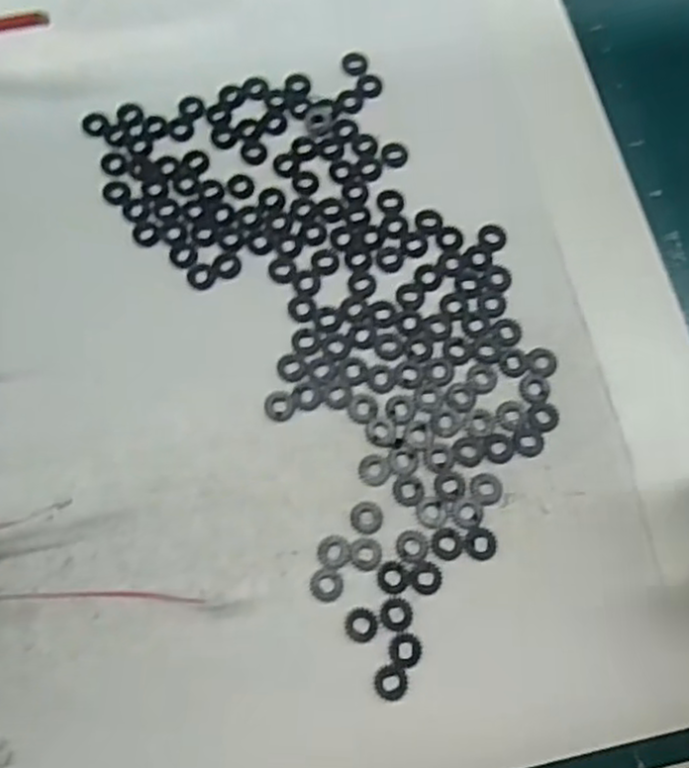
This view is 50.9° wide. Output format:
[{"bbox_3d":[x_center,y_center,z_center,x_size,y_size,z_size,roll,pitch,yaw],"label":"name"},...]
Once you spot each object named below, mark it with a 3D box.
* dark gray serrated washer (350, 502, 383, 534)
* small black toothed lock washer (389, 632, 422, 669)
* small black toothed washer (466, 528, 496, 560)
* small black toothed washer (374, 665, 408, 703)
[{"bbox_3d":[0.007,0.043,0.236,0.011,0.004,0.011,1,74,1],"label":"dark gray serrated washer"},{"bbox_3d":[0.019,0.082,0.223,0.010,0.004,0.010,0,74,1],"label":"small black toothed lock washer"},{"bbox_3d":[0.044,0.051,0.232,0.010,0.004,0.010,0,74,1],"label":"small black toothed washer"},{"bbox_3d":[0.014,0.092,0.221,0.010,0.004,0.010,0,74,1],"label":"small black toothed washer"}]

